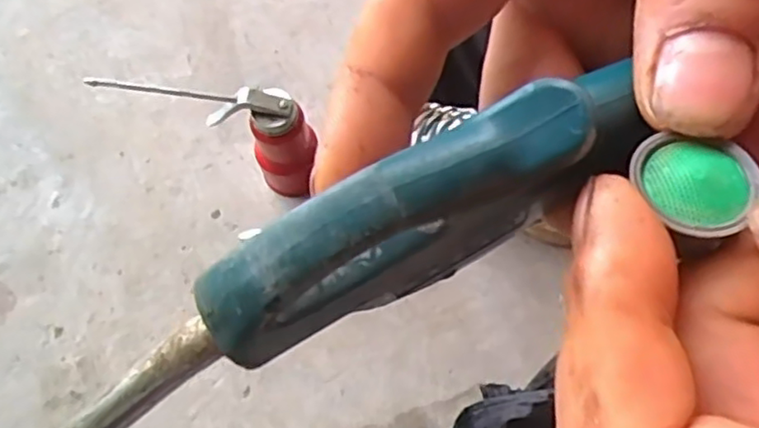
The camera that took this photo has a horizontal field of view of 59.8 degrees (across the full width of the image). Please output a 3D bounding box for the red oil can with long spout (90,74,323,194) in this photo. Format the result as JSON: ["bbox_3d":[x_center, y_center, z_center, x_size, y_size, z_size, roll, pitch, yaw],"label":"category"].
[{"bbox_3d":[-0.149,-0.080,0.630,0.173,0.148,0.056,14,73,7],"label":"red oil can with long spout"}]

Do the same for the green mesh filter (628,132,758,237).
[{"bbox_3d":[0.052,-0.006,0.108,0.018,0.004,0.019,-24,73,-5],"label":"green mesh filter"}]

